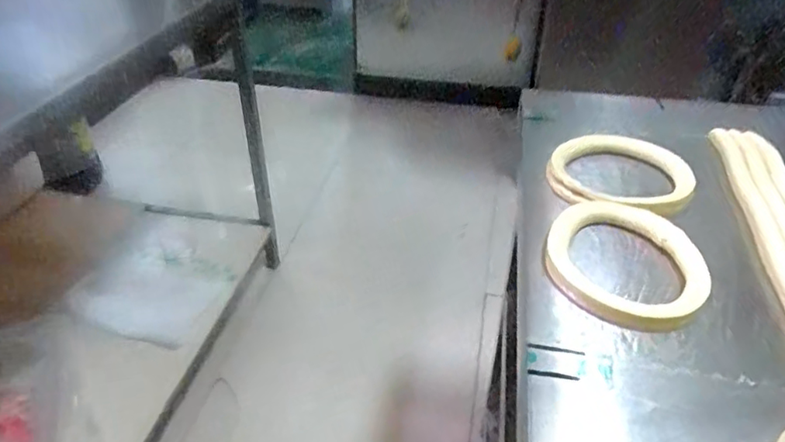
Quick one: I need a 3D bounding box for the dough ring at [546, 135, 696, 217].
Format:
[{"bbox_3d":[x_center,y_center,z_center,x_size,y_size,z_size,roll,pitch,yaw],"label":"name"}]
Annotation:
[{"bbox_3d":[0.248,-0.053,0.653,0.148,0.024,0.154,0,36,0],"label":"dough ring"}]

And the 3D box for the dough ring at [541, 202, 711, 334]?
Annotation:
[{"bbox_3d":[0.208,0.034,0.535,0.133,0.020,0.146,9,37,12],"label":"dough ring"}]

